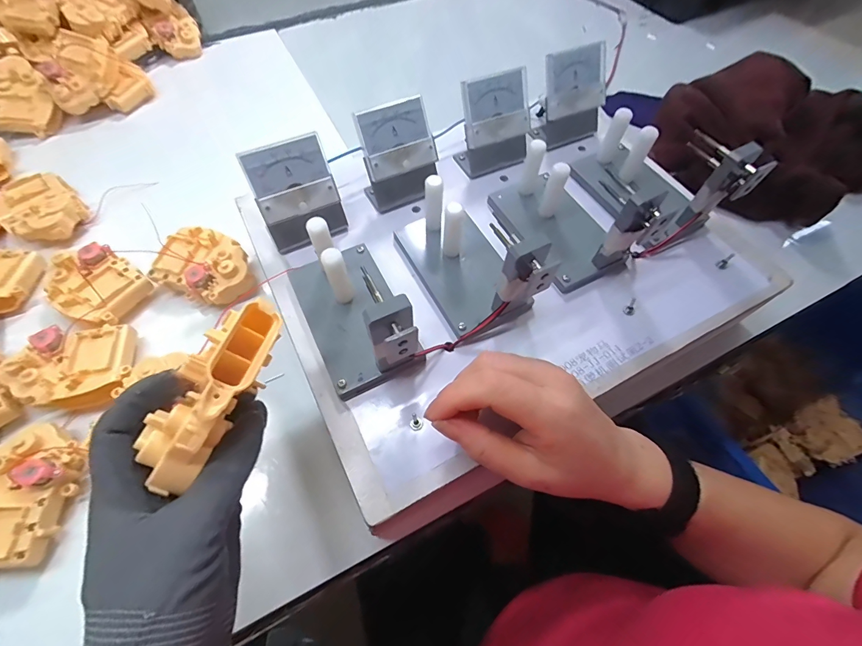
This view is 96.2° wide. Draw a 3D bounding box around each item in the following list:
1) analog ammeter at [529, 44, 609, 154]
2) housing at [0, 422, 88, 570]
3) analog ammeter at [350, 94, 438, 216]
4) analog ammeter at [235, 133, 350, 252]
[{"bbox_3d":[0.147,-0.230,0.395,0.065,0.077,0.045,-21,63,-11],"label":"analog ammeter"},{"bbox_3d":[-0.301,0.127,0.285,0.076,0.033,0.097,3,61,2],"label":"housing"},{"bbox_3d":[-0.030,-0.149,0.350,0.066,0.075,0.046,-25,64,-13],"label":"analog ammeter"},{"bbox_3d":[-0.110,-0.104,0.322,0.067,0.074,0.046,-27,65,-14],"label":"analog ammeter"}]

